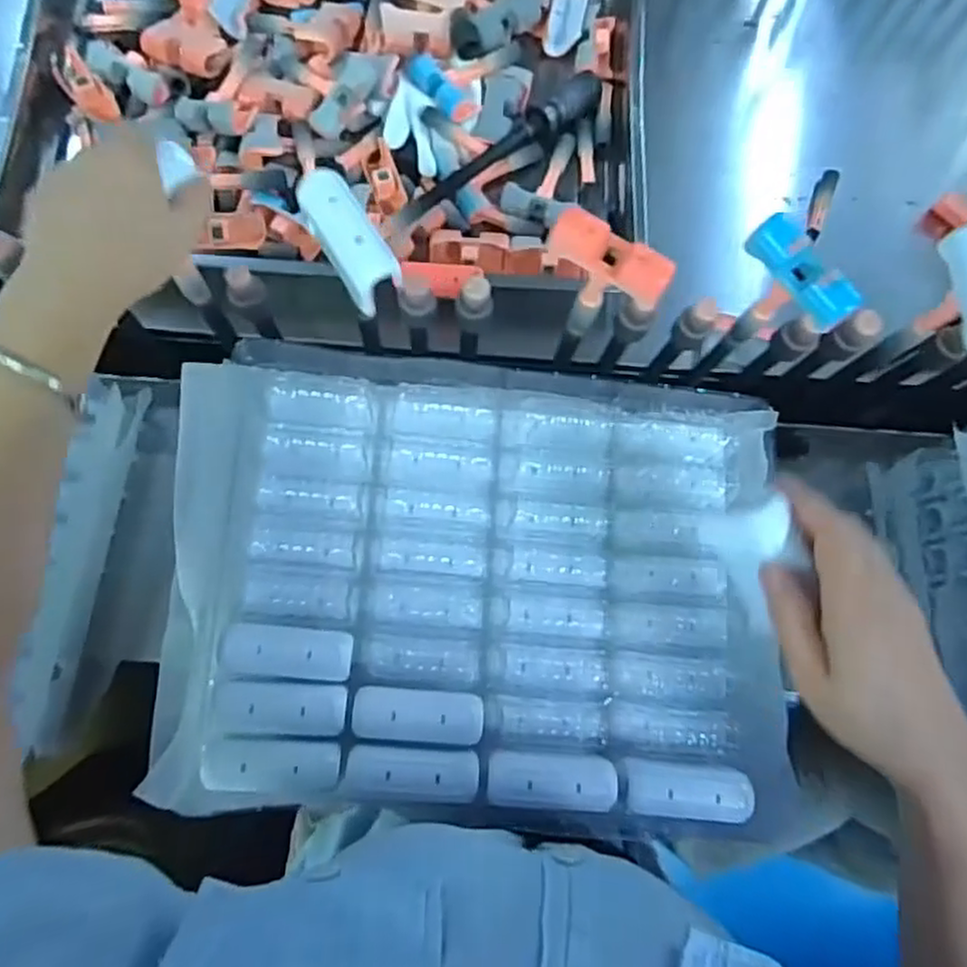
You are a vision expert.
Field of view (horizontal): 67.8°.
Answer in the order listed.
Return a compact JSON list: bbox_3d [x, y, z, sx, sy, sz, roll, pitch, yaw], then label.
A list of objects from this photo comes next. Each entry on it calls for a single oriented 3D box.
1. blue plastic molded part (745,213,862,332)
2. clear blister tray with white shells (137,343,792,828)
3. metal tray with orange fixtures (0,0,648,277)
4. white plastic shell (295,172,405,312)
[{"bbox_3d":[0.188,-0.125,0.418,0.025,0.025,0.071,-39,82,-9],"label":"blue plastic molded part"},{"bbox_3d":[-0.002,0.056,0.448,0.382,0.055,0.274,3,78,-1],"label":"clear blister tray with white shells"},{"bbox_3d":[-0.135,-0.391,0.698,0.579,0.059,0.414,0,78,-2],"label":"metal tray with orange fixtures"},{"bbox_3d":[-0.080,-0.142,0.416,0.032,0.035,0.076,-32,80,-8],"label":"white plastic shell"}]

